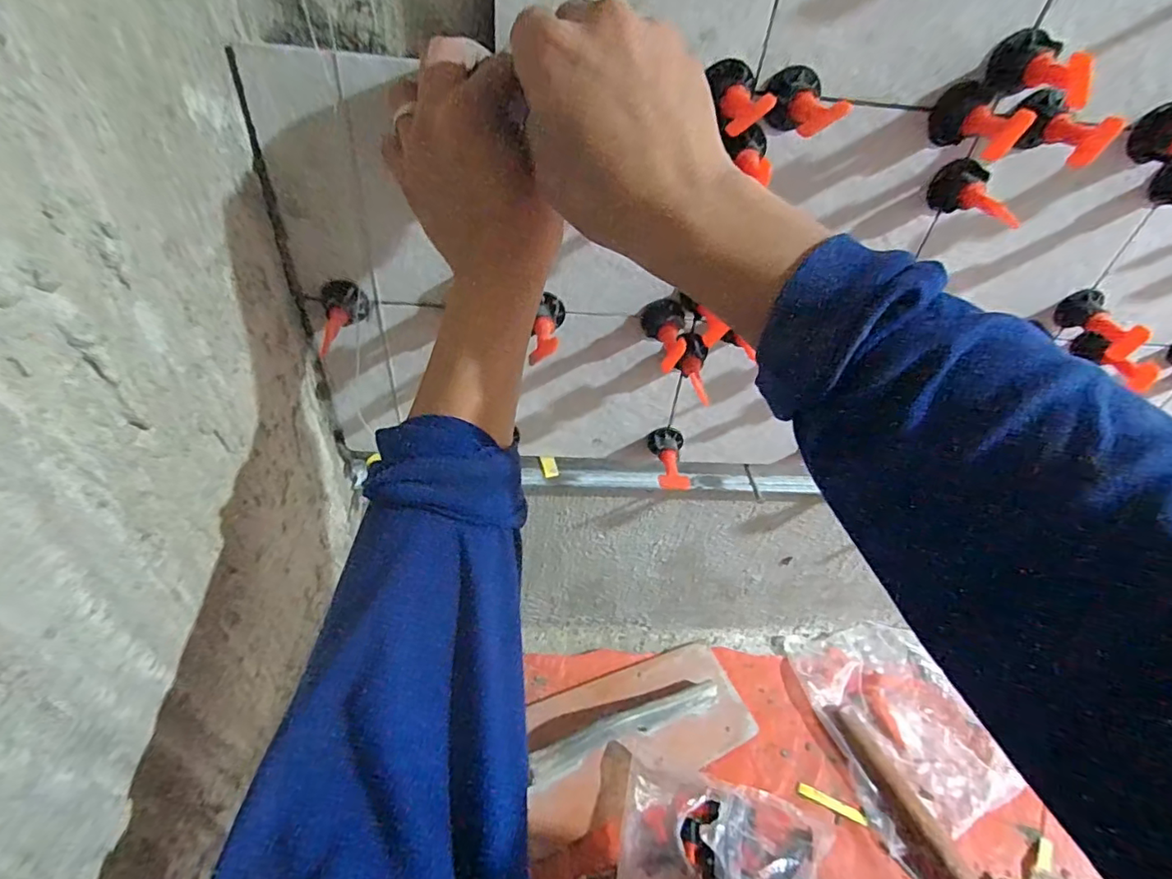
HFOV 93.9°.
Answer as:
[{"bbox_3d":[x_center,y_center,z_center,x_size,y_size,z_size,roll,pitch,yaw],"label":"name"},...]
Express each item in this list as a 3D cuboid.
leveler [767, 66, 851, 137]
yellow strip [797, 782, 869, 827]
[{"bbox_3d":[0.120,-0.184,0.302,0.029,0.029,0.061,6,42,-1],"label":"leveler"},{"bbox_3d":[0.292,0.432,0.649,0.075,0.006,0.013,16,41,27],"label":"yellow strip"}]

